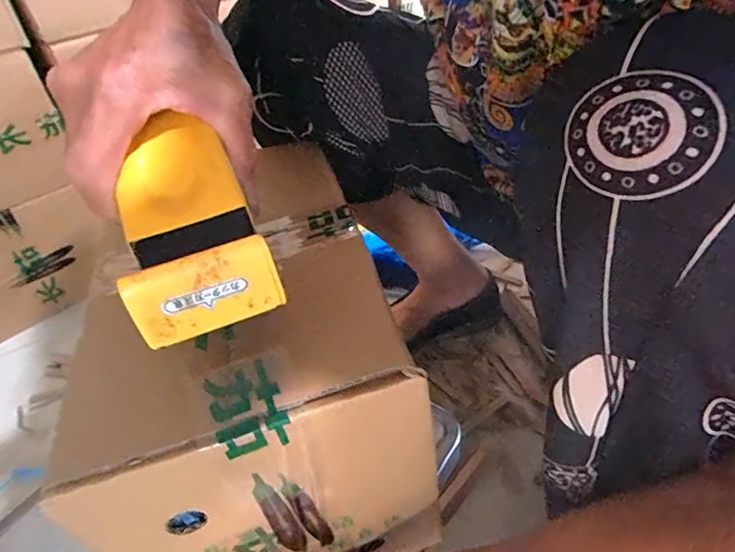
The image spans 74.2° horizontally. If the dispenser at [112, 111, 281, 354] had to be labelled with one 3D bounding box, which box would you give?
[{"bbox_3d":[-0.086,-0.025,0.231,0.061,0.061,0.087,-17,40,-15],"label":"dispenser"}]

